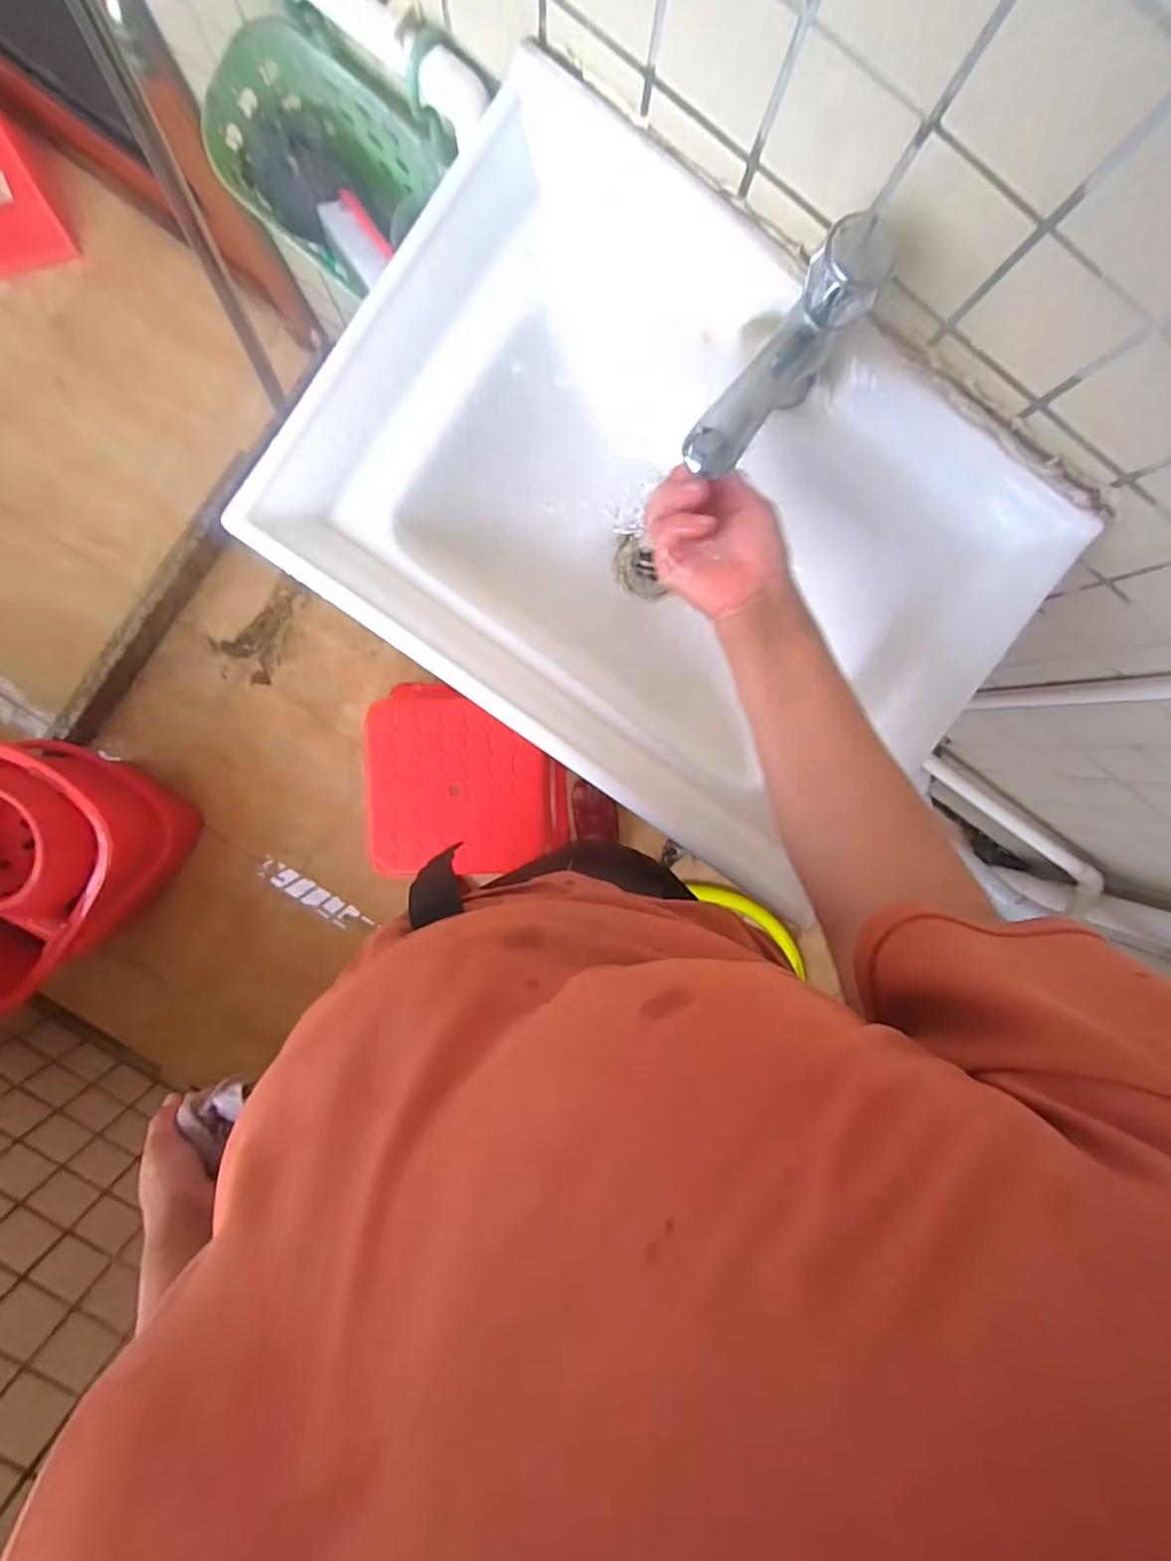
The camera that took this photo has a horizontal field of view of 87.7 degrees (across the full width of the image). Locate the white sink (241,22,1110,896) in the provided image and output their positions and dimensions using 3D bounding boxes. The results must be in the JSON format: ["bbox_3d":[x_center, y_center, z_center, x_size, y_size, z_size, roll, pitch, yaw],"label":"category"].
[{"bbox_3d":[0.056,-0.188,0.499,0.487,0.187,0.361,35,91,-6],"label":"white sink"}]

